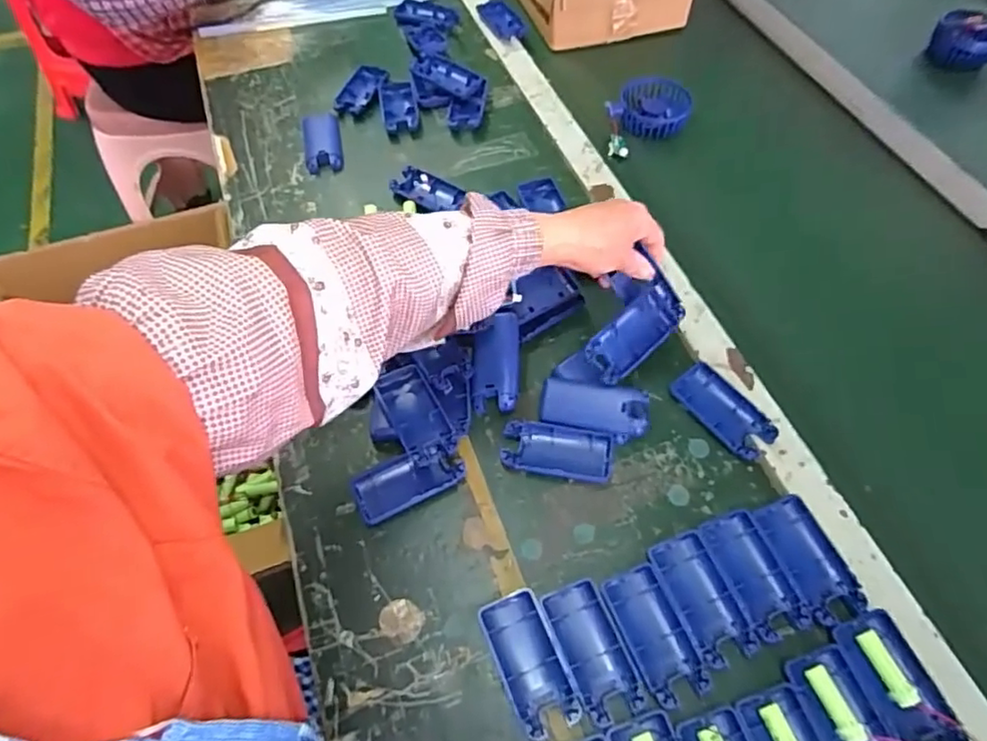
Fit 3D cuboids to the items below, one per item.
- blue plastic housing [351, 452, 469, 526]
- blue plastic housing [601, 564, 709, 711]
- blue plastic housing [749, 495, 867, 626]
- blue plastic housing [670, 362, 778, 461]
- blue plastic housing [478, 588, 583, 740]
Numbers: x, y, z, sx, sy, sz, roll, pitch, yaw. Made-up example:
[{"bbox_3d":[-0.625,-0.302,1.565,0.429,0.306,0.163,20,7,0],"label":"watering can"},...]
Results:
[{"bbox_3d":[-0.070,0.093,0.513,0.092,0.011,0.044,-21,59,-13],"label":"blue plastic housing"},{"bbox_3d":[0.118,0.193,0.452,0.043,0.012,0.092,-19,59,-13],"label":"blue plastic housing"},{"bbox_3d":[0.243,0.145,0.477,0.048,0.011,0.093,-14,58,-9],"label":"blue plastic housing"},{"bbox_3d":[0.201,0.035,0.538,0.043,0.017,0.092,-29,61,-18],"label":"blue plastic housing"},{"bbox_3d":[0.026,0.207,0.438,0.043,0.015,0.091,-20,59,-13],"label":"blue plastic housing"}]

